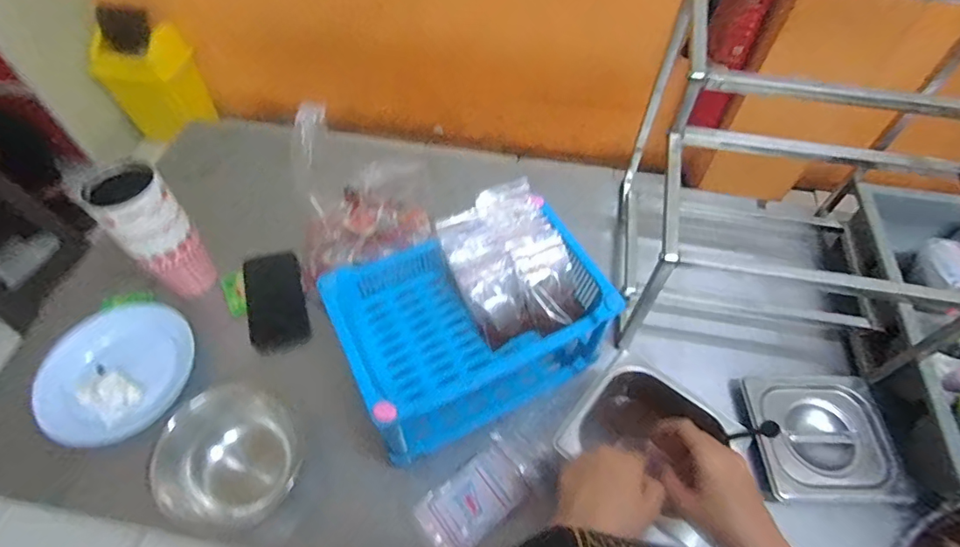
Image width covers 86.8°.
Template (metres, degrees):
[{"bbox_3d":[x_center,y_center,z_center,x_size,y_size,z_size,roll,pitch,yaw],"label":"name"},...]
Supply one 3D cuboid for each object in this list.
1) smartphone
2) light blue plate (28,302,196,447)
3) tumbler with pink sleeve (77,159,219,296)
[{"bbox_3d":[-0.306,0.042,0.766,0.080,0.010,0.151,-12,74,-17],"label":"smartphone"},{"bbox_3d":[-0.503,0.137,0.706,0.198,0.038,0.199,1,57,-1],"label":"light blue plate"},{"bbox_3d":[-0.441,-0.047,0.713,0.089,0.210,0.070,-34,64,-21],"label":"tumbler with pink sleeve"}]

